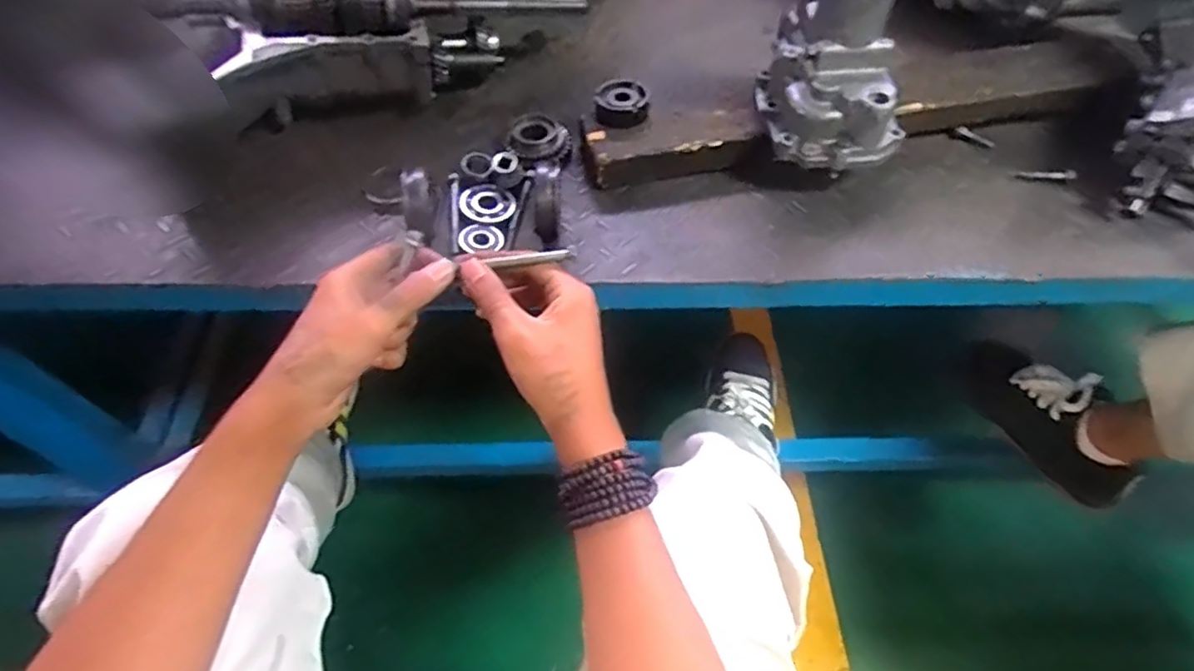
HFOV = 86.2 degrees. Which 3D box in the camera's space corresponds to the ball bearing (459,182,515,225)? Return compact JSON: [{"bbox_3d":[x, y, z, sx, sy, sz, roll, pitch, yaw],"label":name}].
[{"bbox_3d":[-0.109,-0.132,0.632,0.049,0.012,0.053,0,55,1],"label":"ball bearing"}]

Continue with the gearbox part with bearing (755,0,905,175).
[{"bbox_3d":[0.235,-0.265,0.614,0.144,0.136,0.147,16,57,12],"label":"gearbox part with bearing"}]

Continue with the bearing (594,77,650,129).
[{"bbox_3d":[0.027,-0.253,0.688,0.057,0.021,0.064,1,55,2],"label":"bearing"}]

